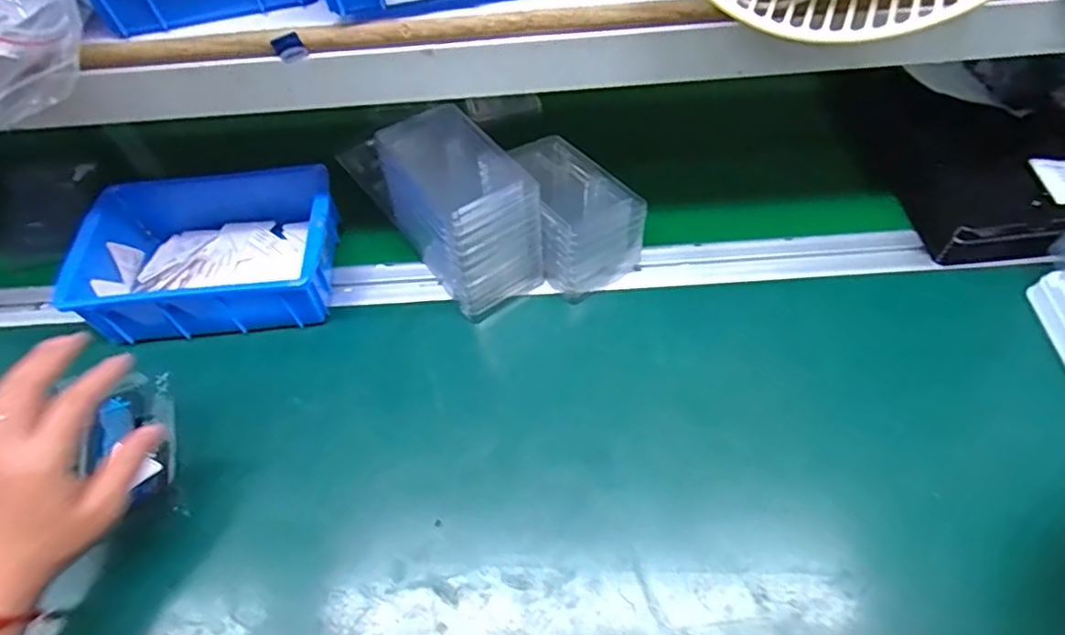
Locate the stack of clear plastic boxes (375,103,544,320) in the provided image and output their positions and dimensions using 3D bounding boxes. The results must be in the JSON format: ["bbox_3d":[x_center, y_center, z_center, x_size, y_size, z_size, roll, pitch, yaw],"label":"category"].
[{"bbox_3d":[-0.061,-0.092,0.525,0.077,0.112,0.144,-32,61,-16],"label":"stack of clear plastic boxes"}]

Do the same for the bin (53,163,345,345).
[{"bbox_3d":[-0.268,-0.059,0.543,0.197,0.070,0.148,-6,58,0],"label":"bin"}]

